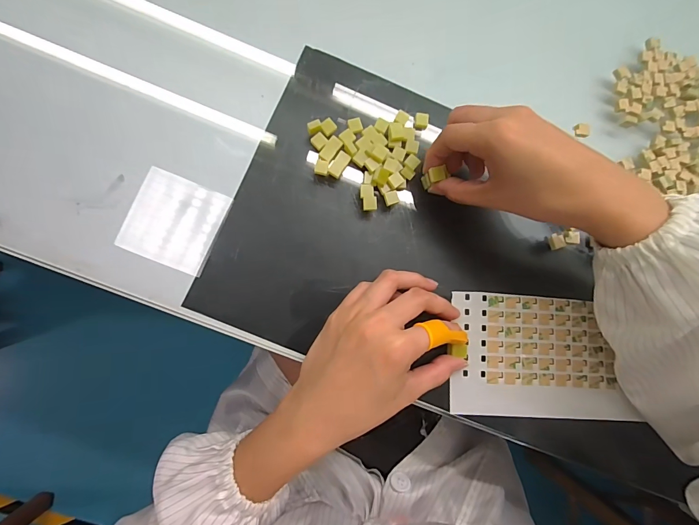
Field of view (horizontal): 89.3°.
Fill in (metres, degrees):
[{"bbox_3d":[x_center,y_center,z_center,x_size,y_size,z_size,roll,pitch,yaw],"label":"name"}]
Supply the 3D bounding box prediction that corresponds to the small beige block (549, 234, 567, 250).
[{"bbox_3d":[0.174,-0.018,0.297,0.011,0.007,0.013,-14,85,-9],"label":"small beige block"}]

